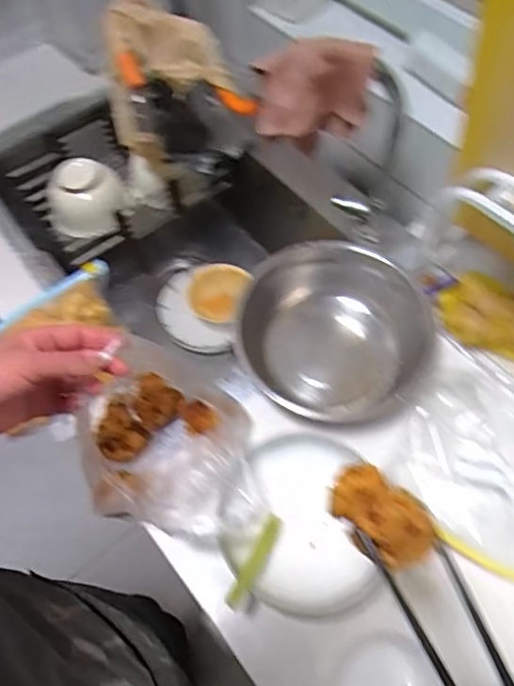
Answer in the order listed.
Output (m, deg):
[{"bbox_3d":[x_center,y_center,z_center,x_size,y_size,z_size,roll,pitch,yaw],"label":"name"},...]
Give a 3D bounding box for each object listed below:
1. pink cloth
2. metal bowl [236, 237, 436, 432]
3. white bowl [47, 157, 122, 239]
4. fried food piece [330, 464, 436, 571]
[{"bbox_3d":[0.059,-0.272,0.618,0.129,0.126,0.057,10,63,8],"label":"pink cloth"},{"bbox_3d":[0.089,-0.015,0.676,0.224,0.091,0.242,0,62,2],"label":"metal bowl"},{"bbox_3d":[-0.274,-0.233,0.865,0.117,0.060,0.120,-1,62,2],"label":"white bowl"},{"bbox_3d":[0.068,0.094,0.300,0.031,0.029,0.059,-37,66,-16],"label":"fried food piece"}]

